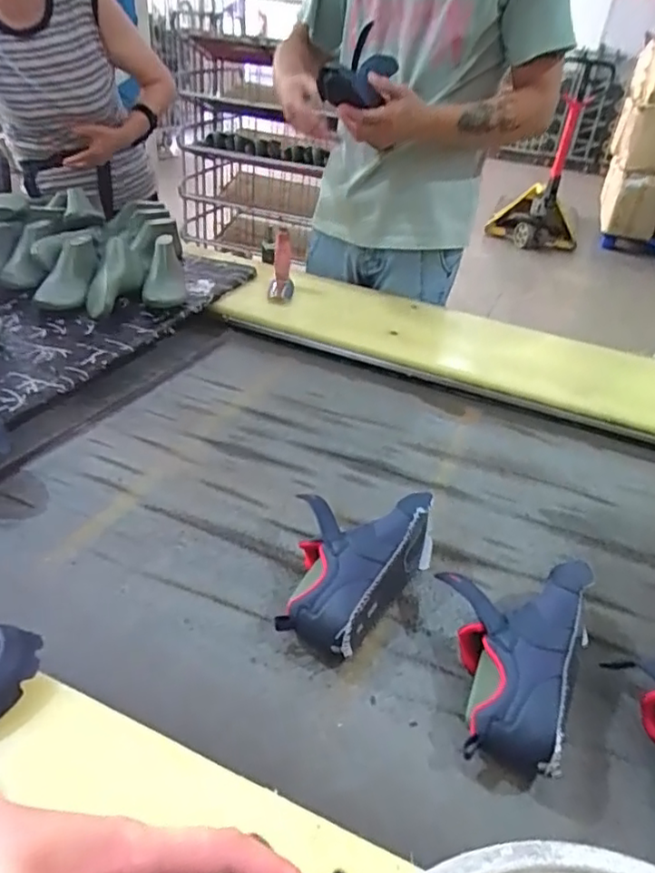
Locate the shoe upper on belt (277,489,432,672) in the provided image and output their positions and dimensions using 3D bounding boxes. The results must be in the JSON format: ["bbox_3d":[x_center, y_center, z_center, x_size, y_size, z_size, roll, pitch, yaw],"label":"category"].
[{"bbox_3d":[0.023,0.134,0.668,0.126,0.083,0.213,24,38,23],"label":"shoe upper on belt"}]

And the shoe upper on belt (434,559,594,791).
[{"bbox_3d":[0.173,0.201,0.600,0.143,0.078,0.233,20,37,19],"label":"shoe upper on belt"}]

